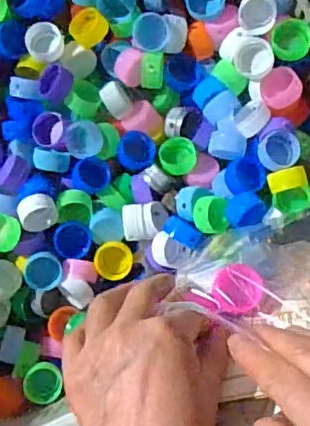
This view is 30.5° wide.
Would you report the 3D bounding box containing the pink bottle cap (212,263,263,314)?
[{"bbox_3d":[0.056,0.051,0.383,0.034,0.016,0.034,1,63,-2],"label":"pink bottle cap"}]

